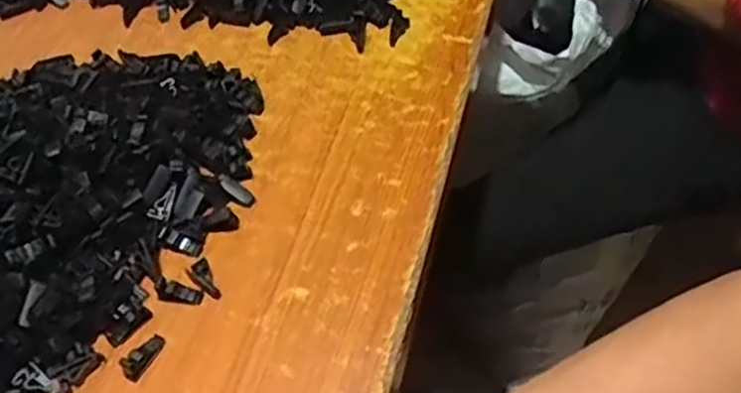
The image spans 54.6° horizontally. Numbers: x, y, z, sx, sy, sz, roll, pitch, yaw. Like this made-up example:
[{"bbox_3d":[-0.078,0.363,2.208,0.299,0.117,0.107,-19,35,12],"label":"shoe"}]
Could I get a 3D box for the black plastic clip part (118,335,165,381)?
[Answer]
[{"bbox_3d":[-0.142,0.098,0.445,0.012,0.011,0.031,21,57,21],"label":"black plastic clip part"}]

